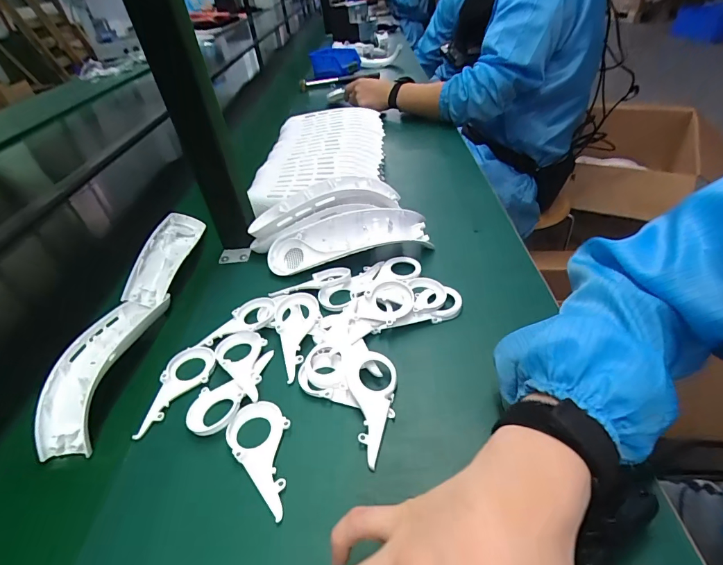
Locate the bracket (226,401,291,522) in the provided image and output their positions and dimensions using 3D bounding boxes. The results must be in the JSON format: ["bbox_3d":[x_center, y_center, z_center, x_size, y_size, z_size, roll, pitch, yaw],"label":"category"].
[{"bbox_3d":[-0.071,0.127,0.302,0.046,0.004,0.089,-33,45,-28],"label":"bracket"}]

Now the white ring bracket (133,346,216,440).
[{"bbox_3d":[-0.165,0.096,0.354,0.046,0.007,0.094,2,39,12],"label":"white ring bracket"}]

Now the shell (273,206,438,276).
[{"bbox_3d":[-0.017,-0.054,0.469,0.199,0.052,0.047,-8,40,-3],"label":"shell"}]

